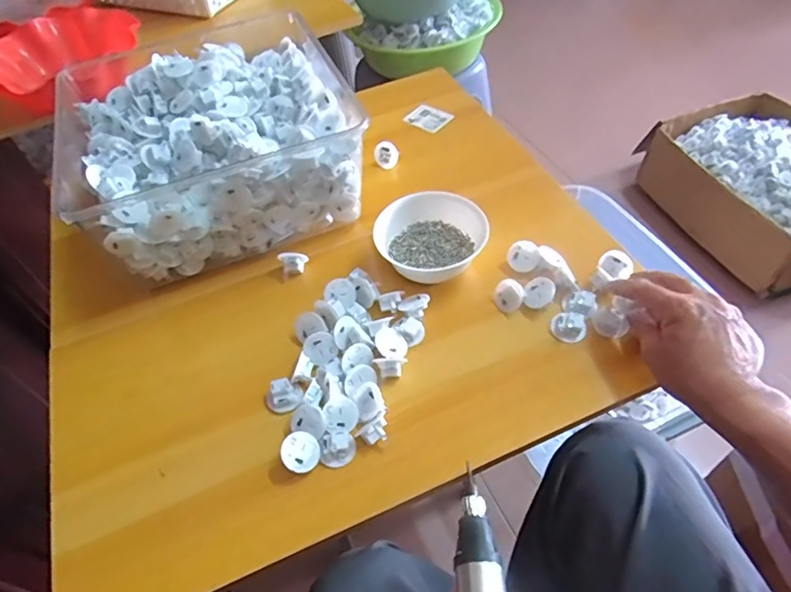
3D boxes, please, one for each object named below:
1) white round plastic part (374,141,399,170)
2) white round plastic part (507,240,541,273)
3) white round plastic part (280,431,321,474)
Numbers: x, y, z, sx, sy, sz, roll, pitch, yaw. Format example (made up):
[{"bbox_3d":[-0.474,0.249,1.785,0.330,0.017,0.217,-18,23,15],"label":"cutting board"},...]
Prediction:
[{"bbox_3d":[-0.010,-0.186,0.706,0.034,0.033,0.016,50,33,-4],"label":"white round plastic part"},{"bbox_3d":[0.142,-0.043,0.588,0.034,0.021,0.034,-5,84,30],"label":"white round plastic part"},{"bbox_3d":[-0.083,0.136,0.463,0.033,0.013,0.033,11,57,-18],"label":"white round plastic part"}]

